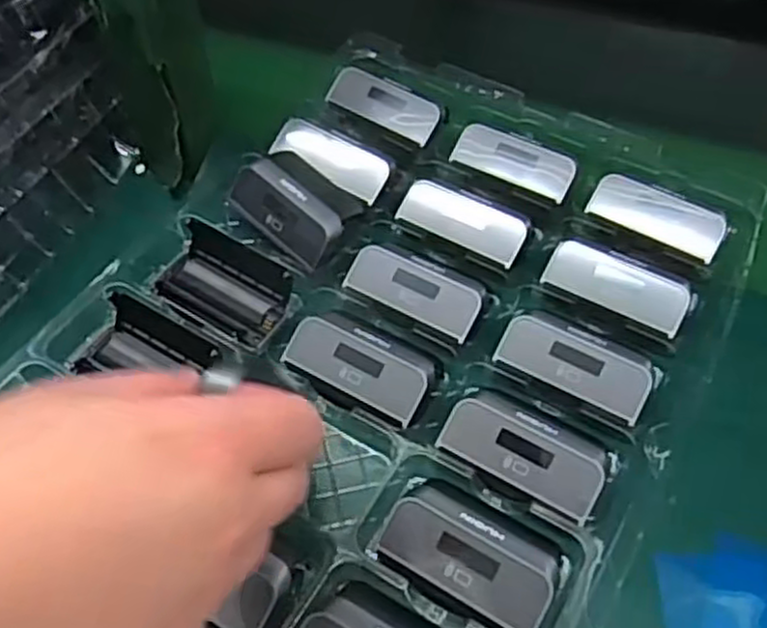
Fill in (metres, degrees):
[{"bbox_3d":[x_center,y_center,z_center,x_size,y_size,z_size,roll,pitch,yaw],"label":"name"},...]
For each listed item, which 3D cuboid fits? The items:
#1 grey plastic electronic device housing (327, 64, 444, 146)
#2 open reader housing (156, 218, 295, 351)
[{"bbox_3d":[0.002,-0.135,0.486,0.075,0.007,0.033,29,82,14],"label":"grey plastic electronic device housing"},{"bbox_3d":[-0.086,-0.017,0.409,0.070,0.027,0.044,26,56,19],"label":"open reader housing"}]

